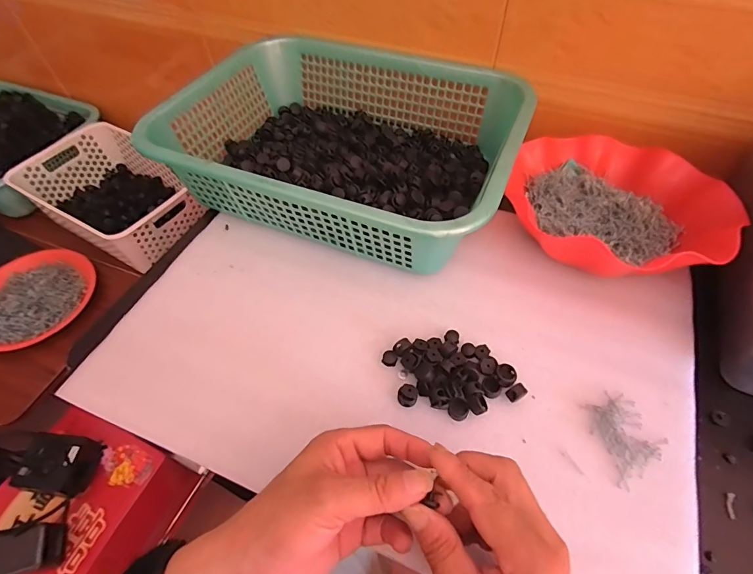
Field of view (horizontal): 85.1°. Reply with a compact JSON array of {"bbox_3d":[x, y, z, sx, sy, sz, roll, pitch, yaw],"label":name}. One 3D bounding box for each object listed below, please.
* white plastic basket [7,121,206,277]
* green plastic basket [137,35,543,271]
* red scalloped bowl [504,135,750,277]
[{"bbox_3d":[-0.469,-0.174,0.753,0.310,0.100,0.205,26,60,19],"label":"white plastic basket"},{"bbox_3d":[-0.034,-0.173,0.486,0.381,0.097,0.292,19,58,15],"label":"green plastic basket"},{"bbox_3d":[0.251,-0.096,0.442,0.196,0.065,0.209,-1,55,1],"label":"red scalloped bowl"}]

